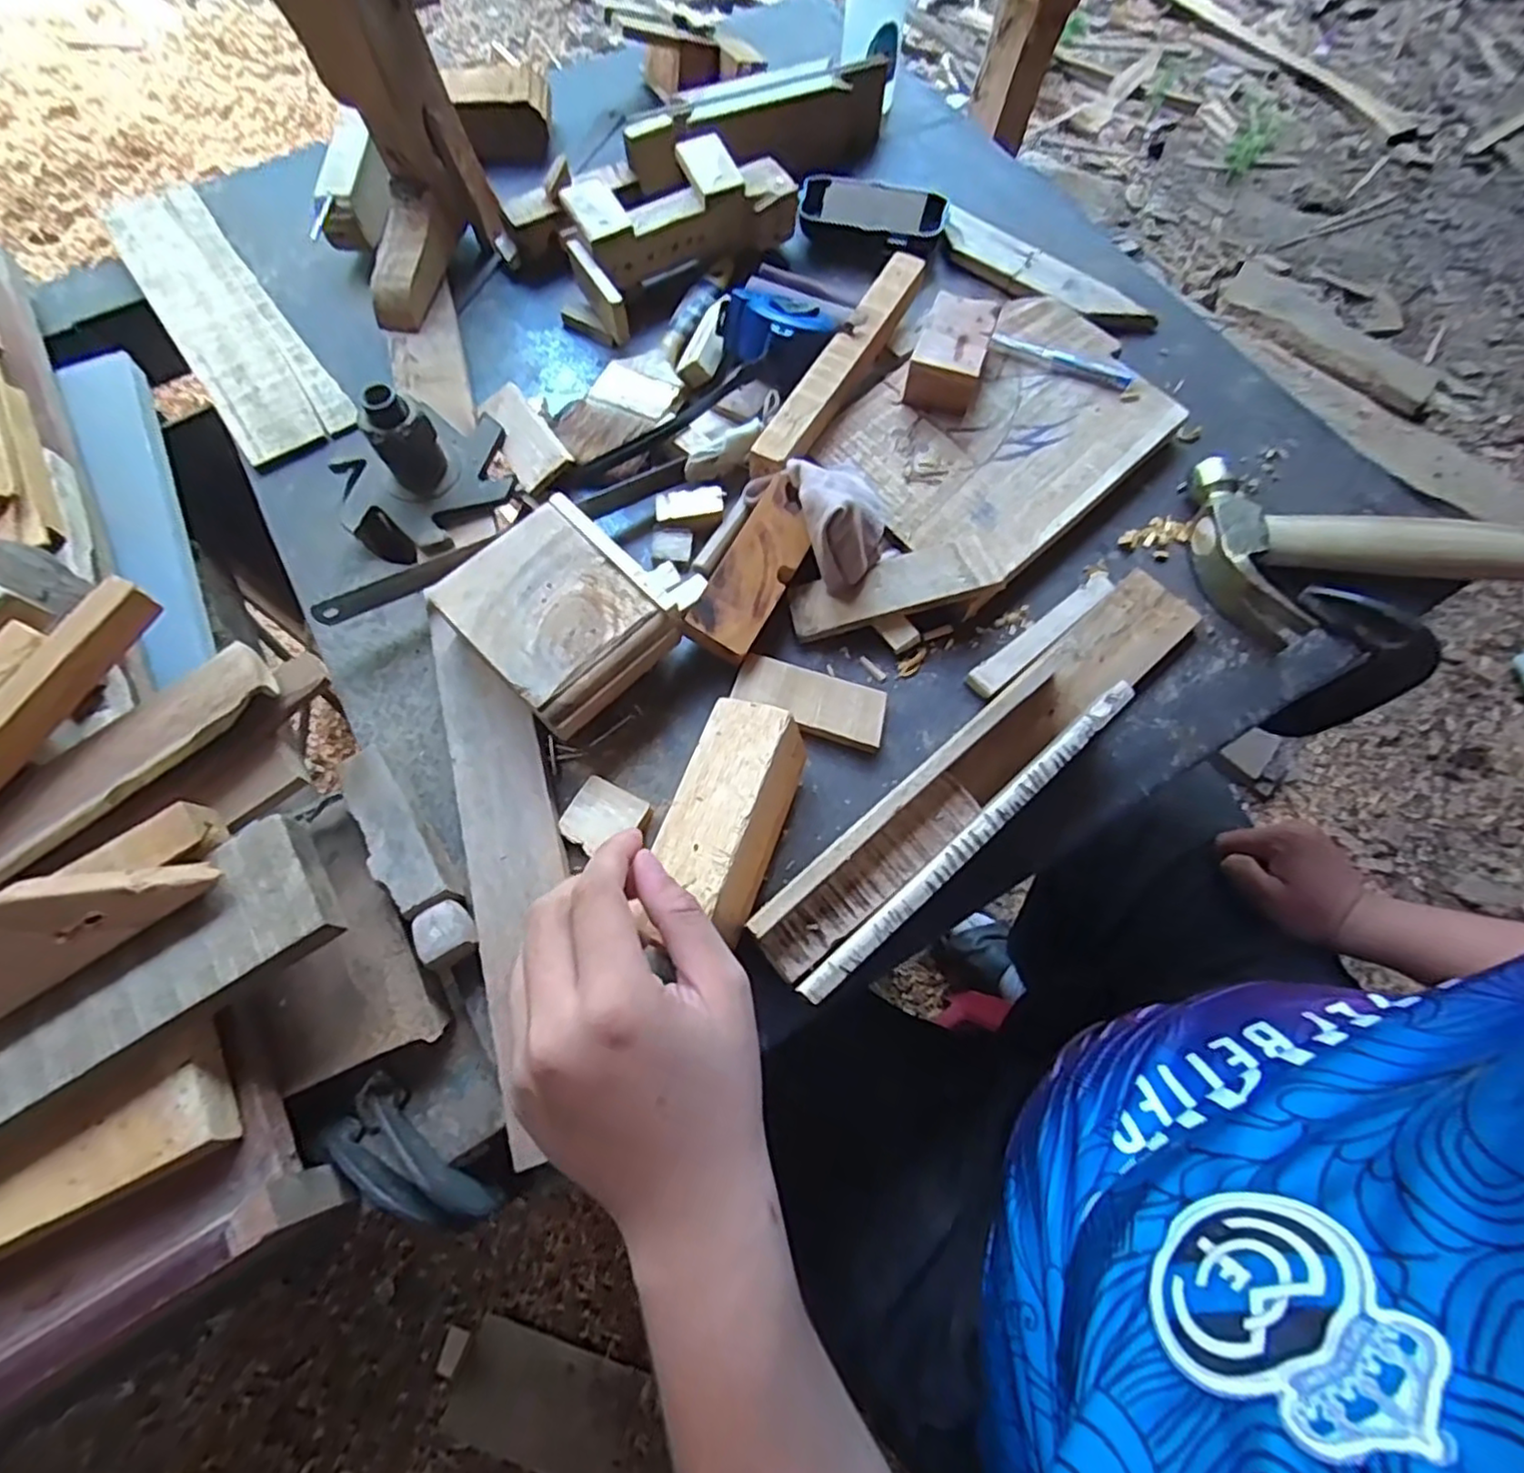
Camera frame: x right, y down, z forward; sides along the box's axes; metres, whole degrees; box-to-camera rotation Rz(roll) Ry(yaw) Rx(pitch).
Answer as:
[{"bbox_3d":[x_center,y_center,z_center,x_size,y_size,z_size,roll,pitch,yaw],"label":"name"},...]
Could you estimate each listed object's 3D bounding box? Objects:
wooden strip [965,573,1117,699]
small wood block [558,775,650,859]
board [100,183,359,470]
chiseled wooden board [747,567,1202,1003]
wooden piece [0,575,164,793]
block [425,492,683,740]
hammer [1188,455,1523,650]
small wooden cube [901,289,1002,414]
[{"bbox_3d":[0.168,-0.062,0.406,0.117,0.008,0.017,-36,75,-17],"label":"wooden strip"},{"bbox_3d":[-0.082,0.043,0.361,0.039,0.009,0.036,30,69,7],"label":"small wood block"},{"bbox_3d":[-0.396,-0.309,0.503,0.073,0.009,0.310,-35,75,-16],"label":"board"},{"bbox_3d":[0.125,0.007,0.355,0.327,0.052,0.052,-41,74,-12],"label":"chiseled wooden board"},{"bbox_3d":[-0.298,-0.010,0.280,0.017,0.018,0.124,28,69,7],"label":"wooden piece"},{"bbox_3d":[-0.107,-0.064,0.374,0.092,0.038,0.107,-42,77,-18],"label":"block"},{"bbox_3d":[0.409,-0.118,0.413,0.284,0.027,0.113,-1,68,-5],"label":"hammer"},{"bbox_3d":[0.123,-0.246,0.445,0.046,0.037,0.067,20,68,3],"label":"small wooden cube"}]

